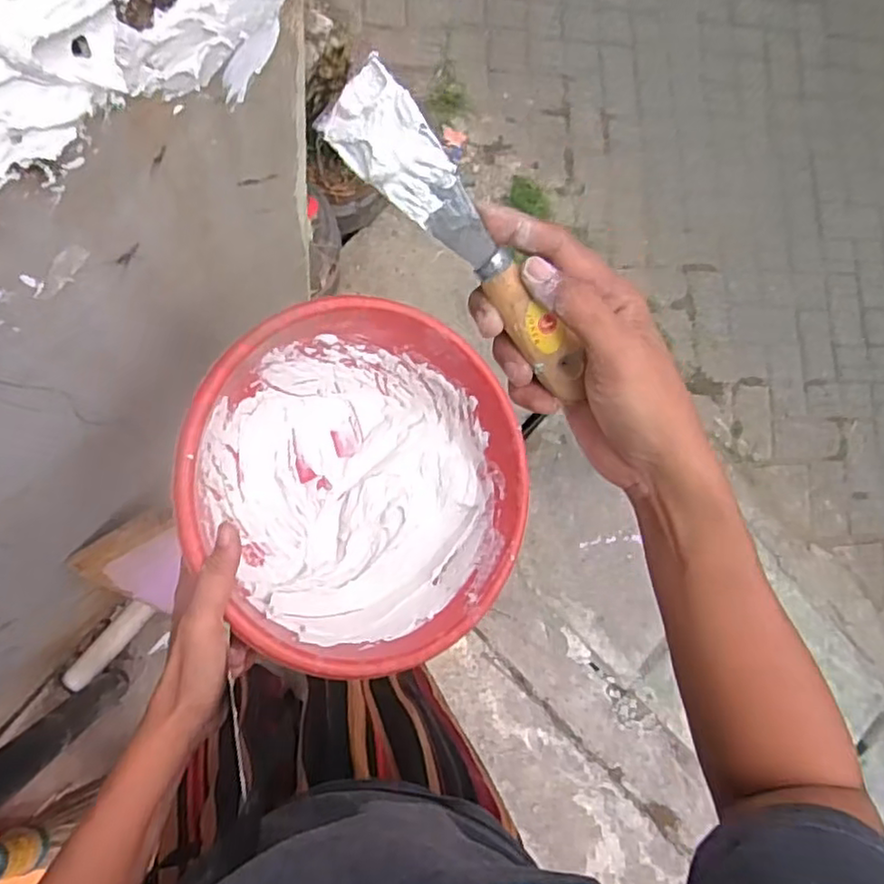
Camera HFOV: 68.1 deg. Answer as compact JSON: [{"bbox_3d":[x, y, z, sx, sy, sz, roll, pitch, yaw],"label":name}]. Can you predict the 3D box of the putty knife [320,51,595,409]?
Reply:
[{"bbox_3d":[0.012,-0.088,0.287,0.033,0.022,0.155,-35,107,22],"label":"putty knife"}]

